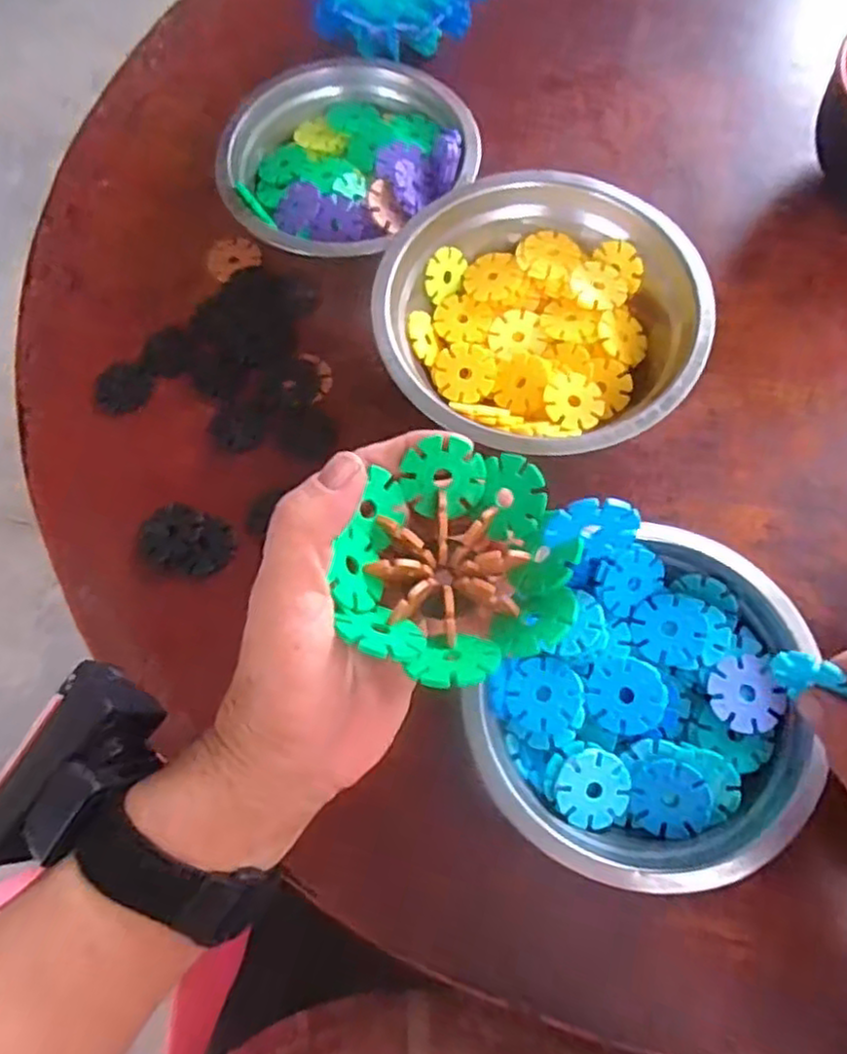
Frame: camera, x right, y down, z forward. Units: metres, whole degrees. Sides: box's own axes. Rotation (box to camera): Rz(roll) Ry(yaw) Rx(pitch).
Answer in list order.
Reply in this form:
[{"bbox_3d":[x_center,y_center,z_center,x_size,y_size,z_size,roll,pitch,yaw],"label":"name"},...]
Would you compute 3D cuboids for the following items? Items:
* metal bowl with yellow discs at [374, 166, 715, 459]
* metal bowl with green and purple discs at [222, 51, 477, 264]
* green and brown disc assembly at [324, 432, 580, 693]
[{"bbox_3d":[0.059,-0.105,0.365,0.165,0.051,0.152,-1,71,2],"label":"metal bowl with yellow discs"},{"bbox_3d":[-0.044,-0.206,0.402,0.135,0.046,0.126,-1,71,2],"label":"metal bowl with green and purple discs"},{"bbox_3d":[0.013,0.012,0.246,0.079,0.029,0.085,-1,71,2],"label":"green and brown disc assembly"}]

